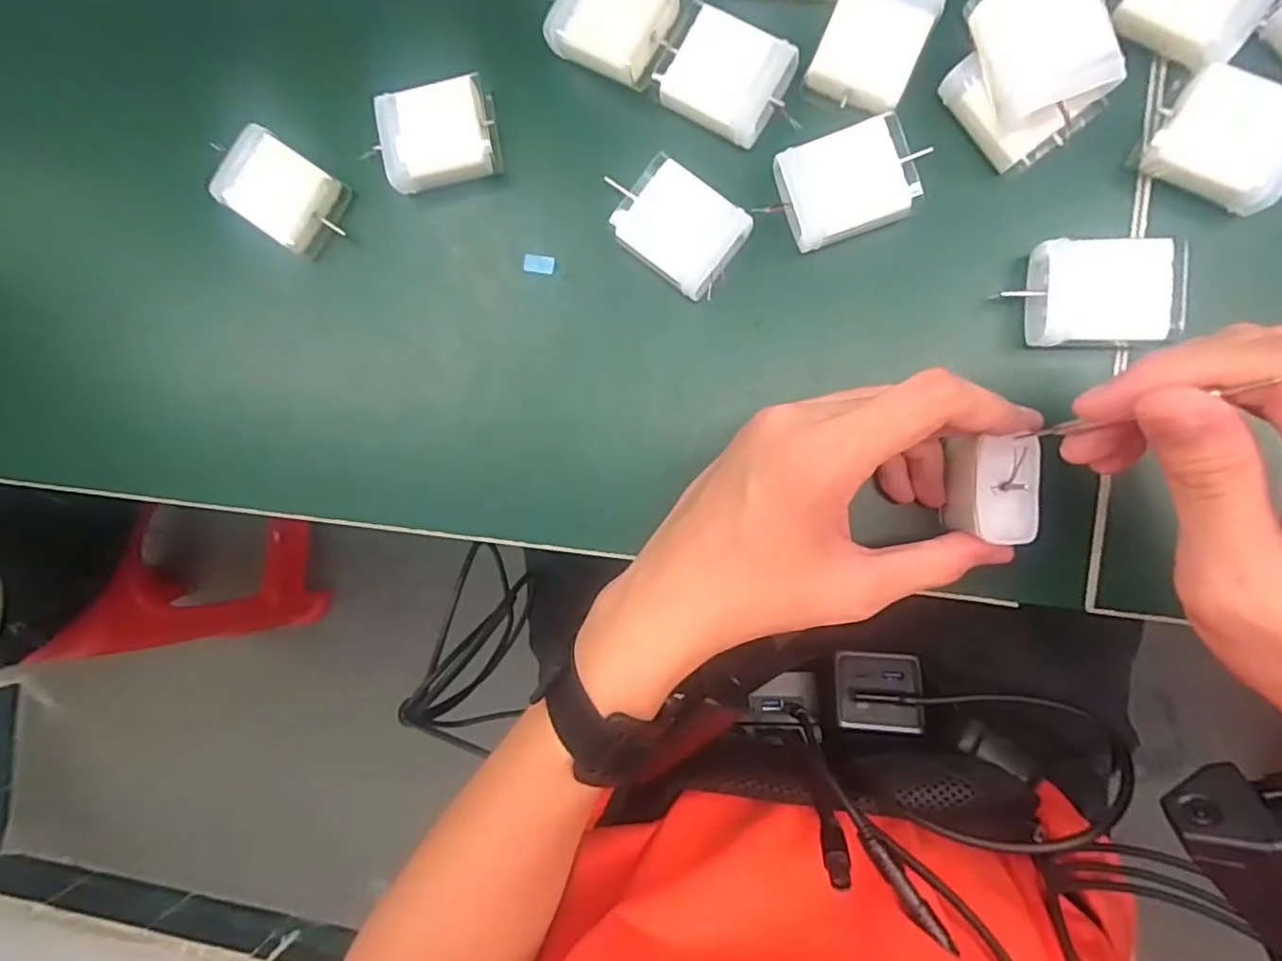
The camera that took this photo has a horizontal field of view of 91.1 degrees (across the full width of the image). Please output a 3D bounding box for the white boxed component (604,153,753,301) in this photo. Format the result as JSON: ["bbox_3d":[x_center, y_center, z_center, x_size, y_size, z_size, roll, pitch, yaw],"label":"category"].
[{"bbox_3d":[0.015,-0.112,0.279,0.057,0.016,0.042,38,95,7],"label":"white boxed component"}]

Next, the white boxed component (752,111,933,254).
[{"bbox_3d":[0.085,-0.124,0.267,0.057,0.012,0.041,-18,87,8],"label":"white boxed component"}]

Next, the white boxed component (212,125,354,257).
[{"bbox_3d":[-0.172,-0.138,0.302,0.054,0.021,0.040,34,94,7],"label":"white boxed component"}]

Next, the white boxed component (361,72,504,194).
[{"bbox_3d":[-0.094,-0.158,0.293,0.051,0.021,0.043,-10,88,8],"label":"white boxed component"}]

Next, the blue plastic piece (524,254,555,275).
[{"bbox_3d":[-0.048,-0.102,0.296,0.015,0.004,0.009,11,91,8],"label":"blue plastic piece"}]

